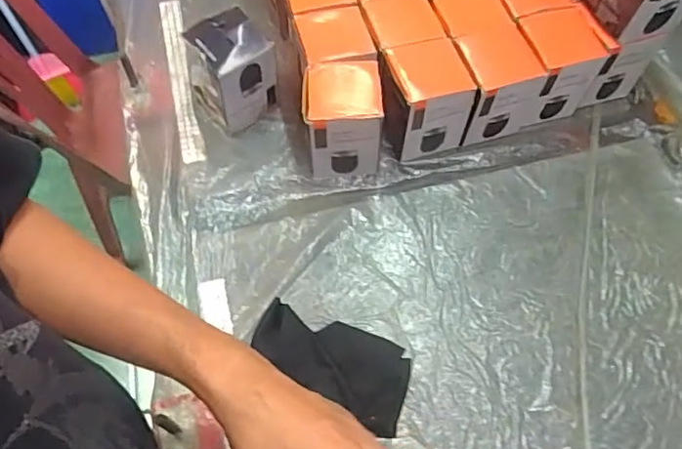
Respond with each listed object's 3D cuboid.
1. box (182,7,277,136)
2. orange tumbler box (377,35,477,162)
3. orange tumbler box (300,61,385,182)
[{"bbox_3d":[-0.149,-0.205,0.770,0.096,0.129,0.095,-33,66,-18],"label":"box"},{"bbox_3d":[0.105,-0.161,0.756,0.099,0.126,0.100,-18,62,-11],"label":"orange tumbler box"},{"bbox_3d":[0.000,-0.129,0.736,0.097,0.126,0.094,-1,61,-1],"label":"orange tumbler box"}]

